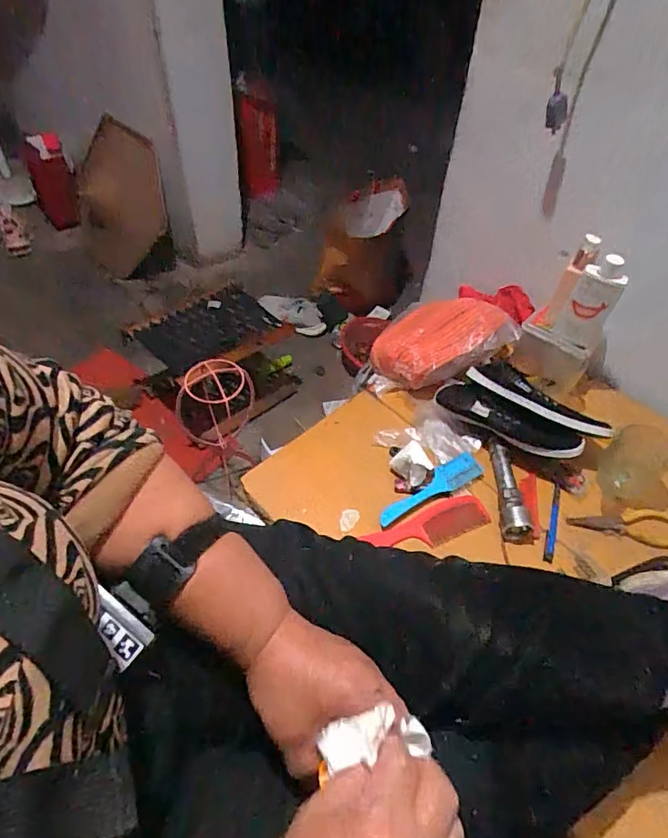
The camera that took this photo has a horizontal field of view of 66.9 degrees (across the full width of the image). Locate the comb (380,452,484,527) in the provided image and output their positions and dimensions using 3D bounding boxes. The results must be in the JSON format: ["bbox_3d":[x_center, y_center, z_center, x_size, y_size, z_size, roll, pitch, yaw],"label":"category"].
[{"bbox_3d":[0.139,0.096,0.717,0.180,0.018,0.040,-28,57,-24],"label":"comb"}]

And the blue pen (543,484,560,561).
[{"bbox_3d":[0.309,0.144,0.716,0.013,0.016,0.120,16,63,10],"label":"blue pen"}]

